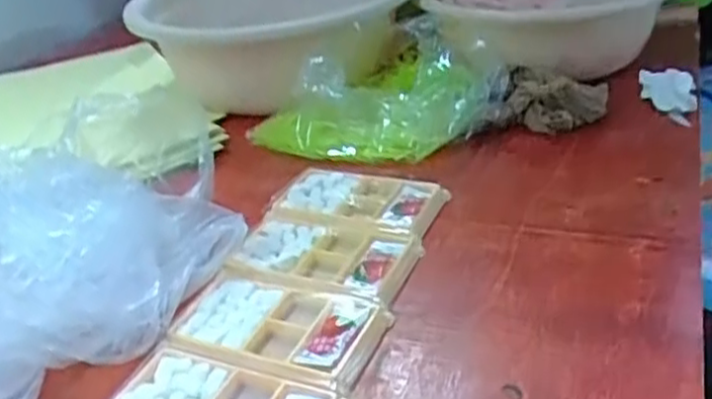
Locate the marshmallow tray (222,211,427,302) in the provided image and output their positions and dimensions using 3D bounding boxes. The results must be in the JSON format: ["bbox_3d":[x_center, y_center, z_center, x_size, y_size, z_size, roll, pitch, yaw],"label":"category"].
[{"bbox_3d":[-0.024,0.040,0.539,0.133,0.013,0.081,6,32,21],"label":"marshmallow tray"}]

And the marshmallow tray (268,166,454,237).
[{"bbox_3d":[0.002,-0.001,0.604,0.134,0.014,0.079,8,33,24],"label":"marshmallow tray"}]

